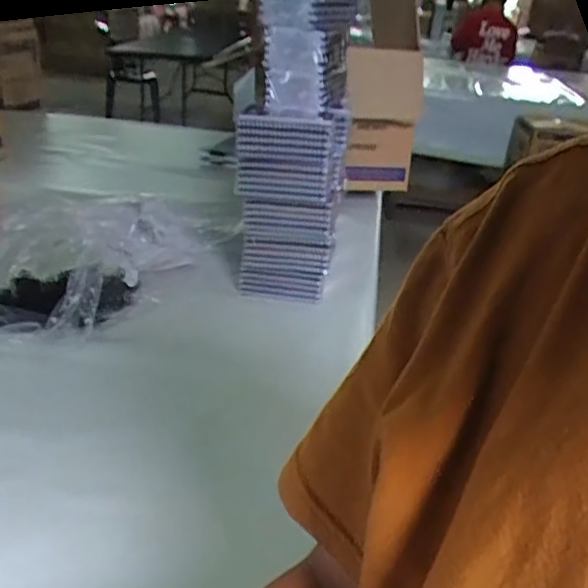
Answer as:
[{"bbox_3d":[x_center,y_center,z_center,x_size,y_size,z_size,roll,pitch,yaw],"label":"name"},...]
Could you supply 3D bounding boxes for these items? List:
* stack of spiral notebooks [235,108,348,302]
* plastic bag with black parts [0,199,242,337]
[{"bbox_3d":[-0.008,-0.132,0.948,0.147,0.274,0.103,9,26,7],"label":"stack of spiral notebooks"},{"bbox_3d":[-0.305,-0.074,0.943,0.223,0.150,0.388,18,29,23],"label":"plastic bag with black parts"}]

